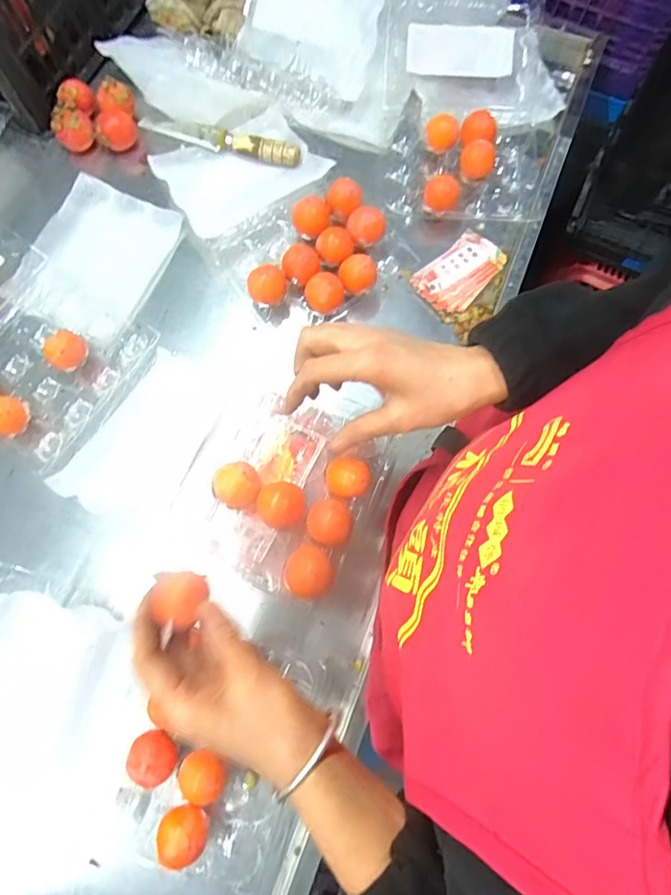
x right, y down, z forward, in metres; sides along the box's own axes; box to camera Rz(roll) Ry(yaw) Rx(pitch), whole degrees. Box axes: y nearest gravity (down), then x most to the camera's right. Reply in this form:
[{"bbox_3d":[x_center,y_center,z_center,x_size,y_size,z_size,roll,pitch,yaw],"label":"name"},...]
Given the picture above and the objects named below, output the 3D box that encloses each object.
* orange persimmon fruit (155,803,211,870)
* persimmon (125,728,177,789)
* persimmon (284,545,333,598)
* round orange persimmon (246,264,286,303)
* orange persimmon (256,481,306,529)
[{"bbox_3d":[-0.131,0.337,0.458,0.039,0.043,0.040,0,74,-1],"label":"orange persimmon fruit"},{"bbox_3d":[-0.162,0.277,0.473,0.041,0.042,0.040,37,76,9],"label":"persimmon"},{"bbox_3d":[-0.021,0.111,0.464,0.043,0.051,0.043,22,74,5],"label":"persimmon"},{"bbox_3d":[-0.076,-0.182,0.594,0.038,0.039,0.036,0,74,-1],"label":"round orange persimmon"},{"bbox_3d":[-0.049,0.054,0.482,0.041,0.049,0.042,0,74,-1],"label":"orange persimmon"}]

